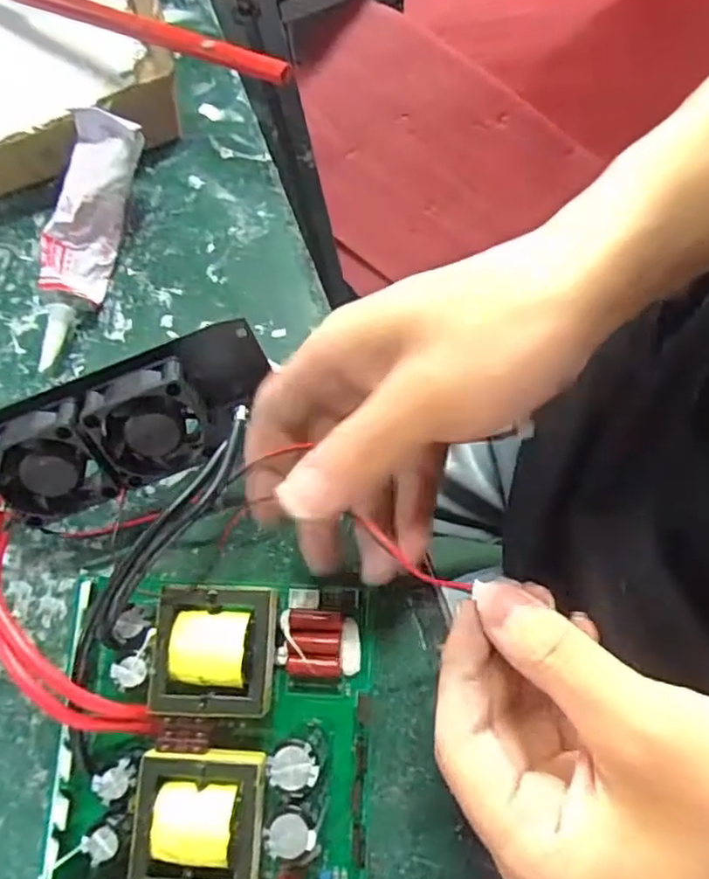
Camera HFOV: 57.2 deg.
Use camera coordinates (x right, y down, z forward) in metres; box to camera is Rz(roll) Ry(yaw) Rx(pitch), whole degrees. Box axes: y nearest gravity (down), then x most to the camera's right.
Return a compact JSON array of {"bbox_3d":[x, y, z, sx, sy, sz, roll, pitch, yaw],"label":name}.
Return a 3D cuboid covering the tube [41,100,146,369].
[{"bbox_3d":[-0.124,-0.090,0.302,0.033,0.033,0.112,15,91,4],"label":"tube"}]

